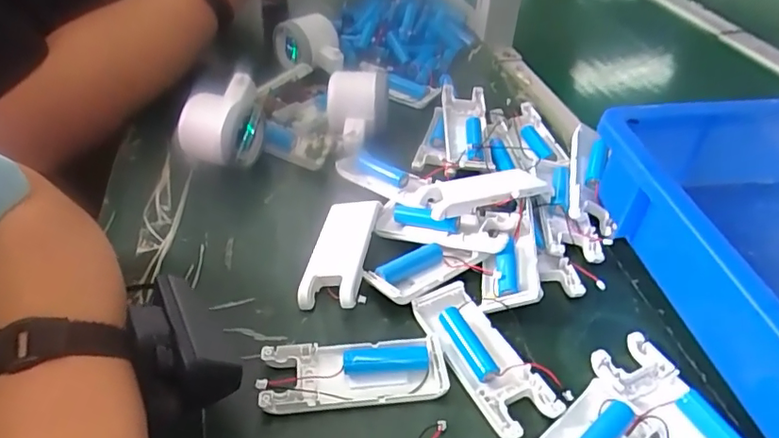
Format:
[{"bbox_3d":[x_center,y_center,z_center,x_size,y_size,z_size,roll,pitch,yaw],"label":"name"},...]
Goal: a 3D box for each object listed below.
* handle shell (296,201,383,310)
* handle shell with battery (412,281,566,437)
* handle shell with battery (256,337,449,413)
[{"bbox_3d":[-0.033,0.023,0.380,0.039,0.021,0.094,8,41,7],"label":"handle shell"},{"bbox_3d":[0.055,0.080,0.321,0.041,0.015,0.103,-19,45,-22],"label":"handle shell with battery"},{"bbox_3d":[-0.021,0.087,0.310,0.104,0.017,0.038,-4,41,-6],"label":"handle shell with battery"}]

